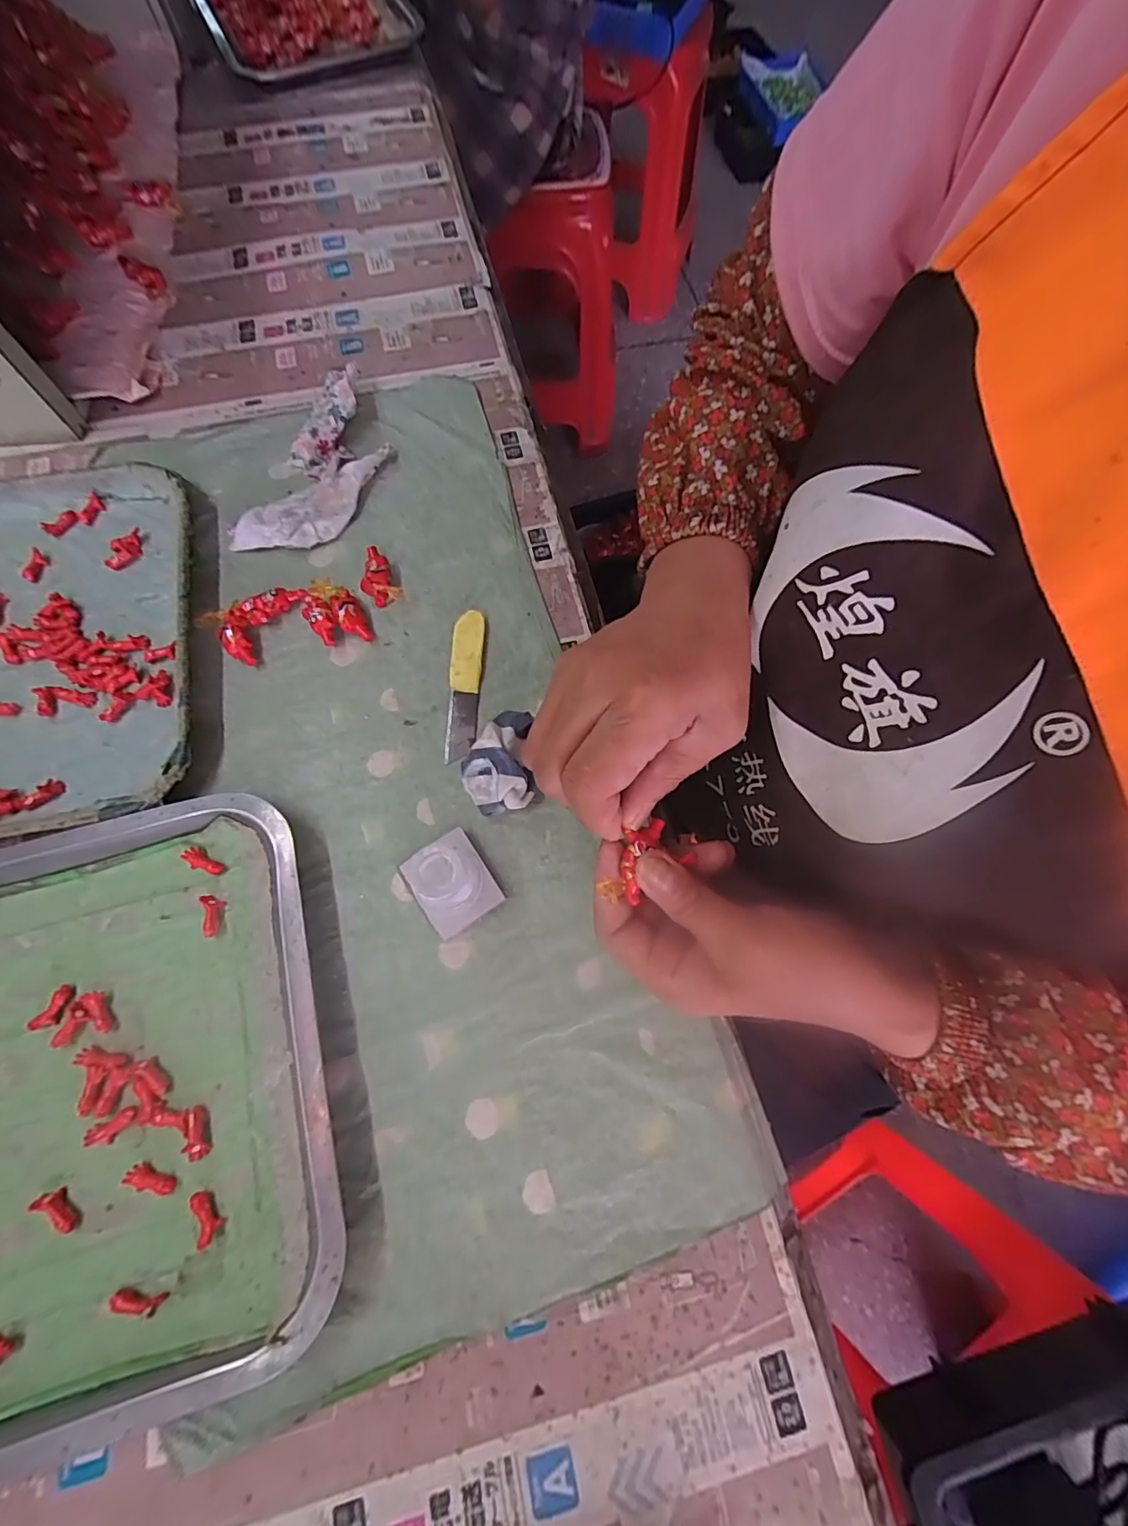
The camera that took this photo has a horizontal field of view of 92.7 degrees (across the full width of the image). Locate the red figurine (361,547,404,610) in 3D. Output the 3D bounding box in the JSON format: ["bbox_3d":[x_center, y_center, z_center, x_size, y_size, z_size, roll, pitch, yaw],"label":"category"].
[{"bbox_3d":[-0.129,-0.128,0.370,0.023,0.013,0.043,-26,74,-11],"label":"red figurine"}]

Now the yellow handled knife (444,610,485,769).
[{"bbox_3d":[-0.065,-0.052,0.351,0.020,0.006,0.104,3,71,-2],"label":"yellow handled knife"}]

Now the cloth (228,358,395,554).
[{"bbox_3d":[-0.176,-0.222,0.395,0.069,0.023,0.164,20,71,5],"label":"cloth"}]

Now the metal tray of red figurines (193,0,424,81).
[{"bbox_3d":[-0.297,-0.849,0.596,0.201,0.046,0.260,-28,74,-12],"label":"metal tray of red figurines"}]

